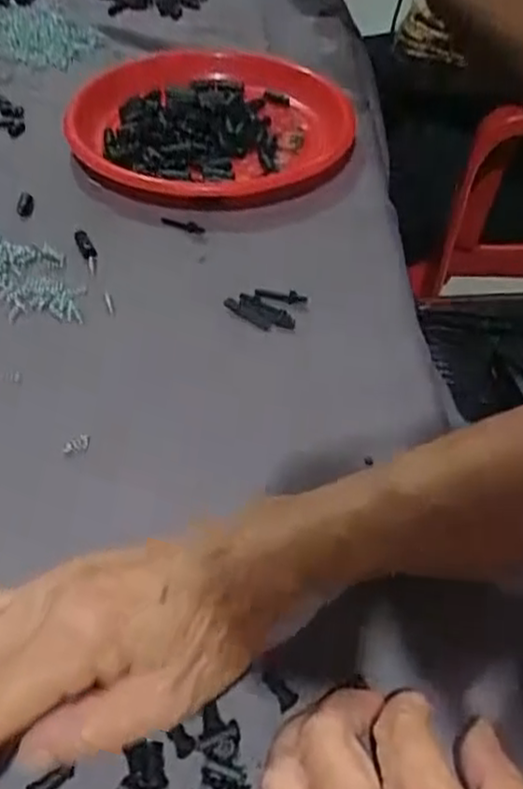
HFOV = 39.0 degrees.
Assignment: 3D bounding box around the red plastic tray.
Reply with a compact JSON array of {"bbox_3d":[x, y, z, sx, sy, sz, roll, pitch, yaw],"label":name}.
[{"bbox_3d":[-0.042,-0.215,0.600,0.219,0.045,0.202,8,46,6],"label":"red plastic tray"}]

